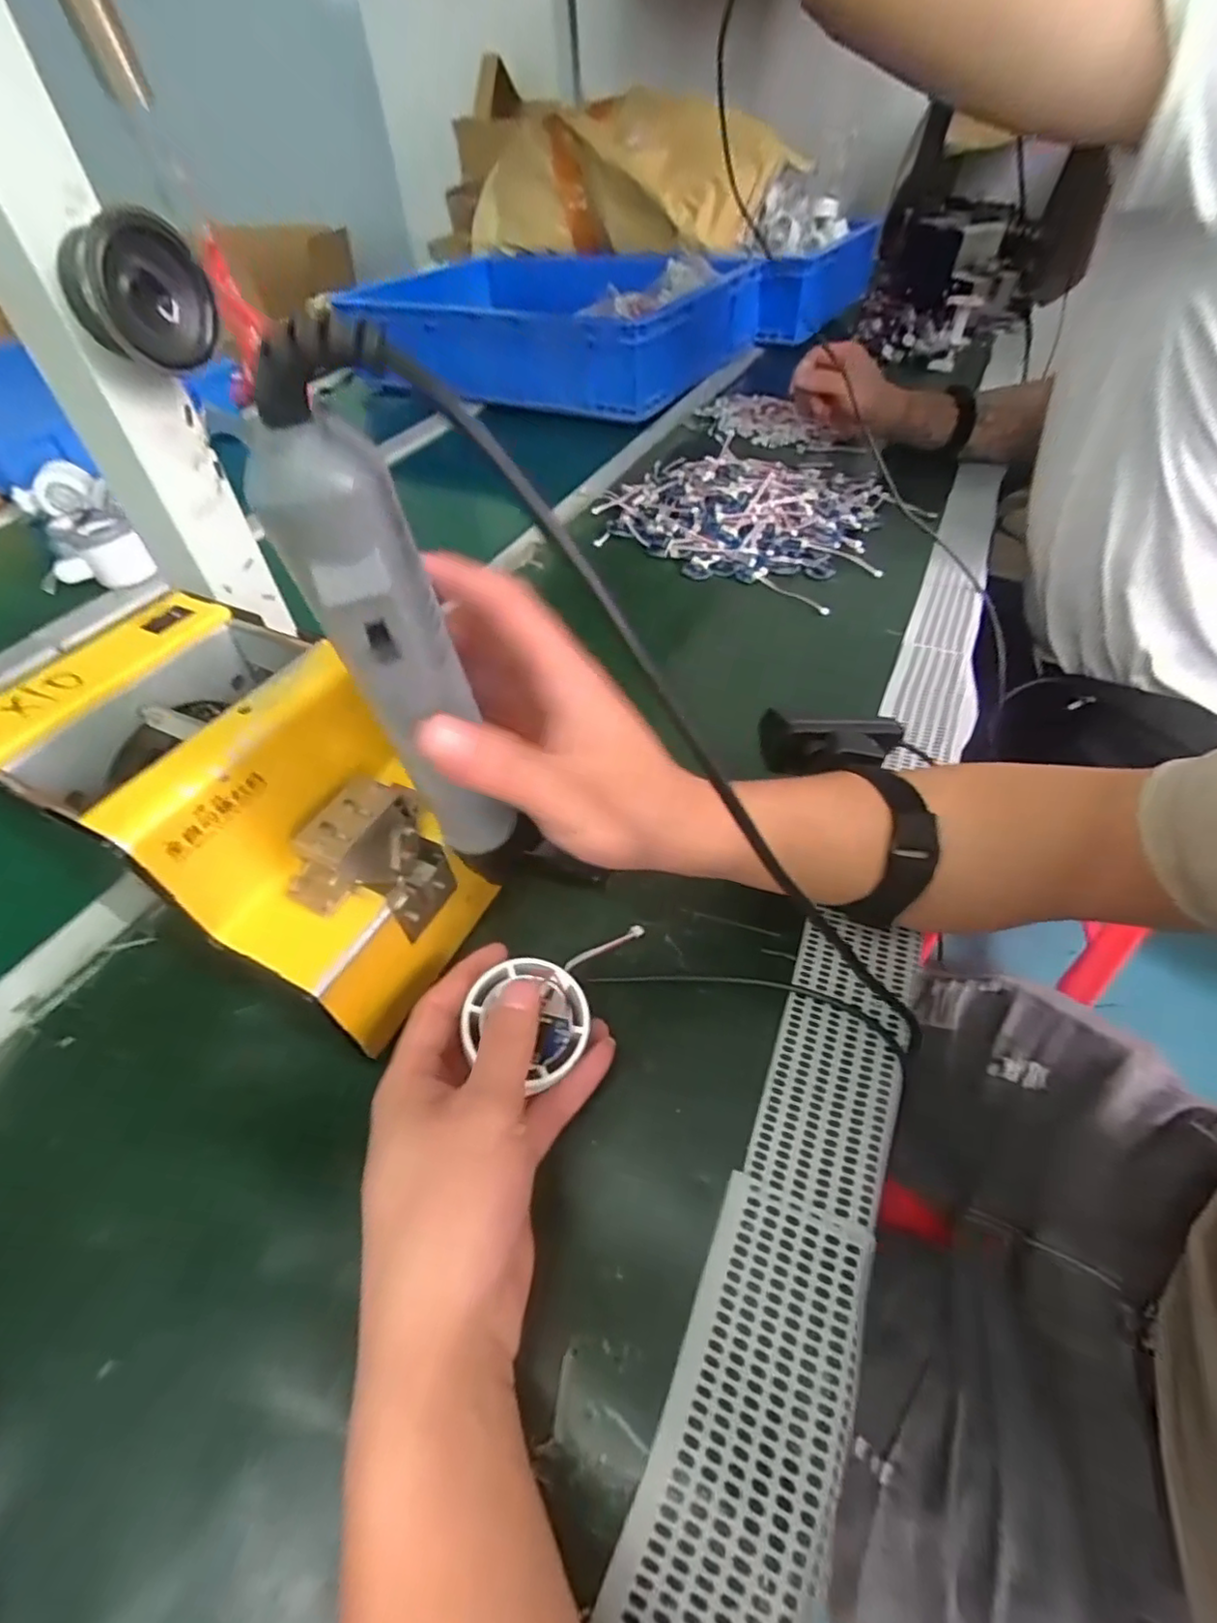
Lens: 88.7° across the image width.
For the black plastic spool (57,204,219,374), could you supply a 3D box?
[{"bbox_3d":[-0.196,-0.218,0.265,0.025,0.050,0.052,18,45,42],"label":"black plastic spool"}]

